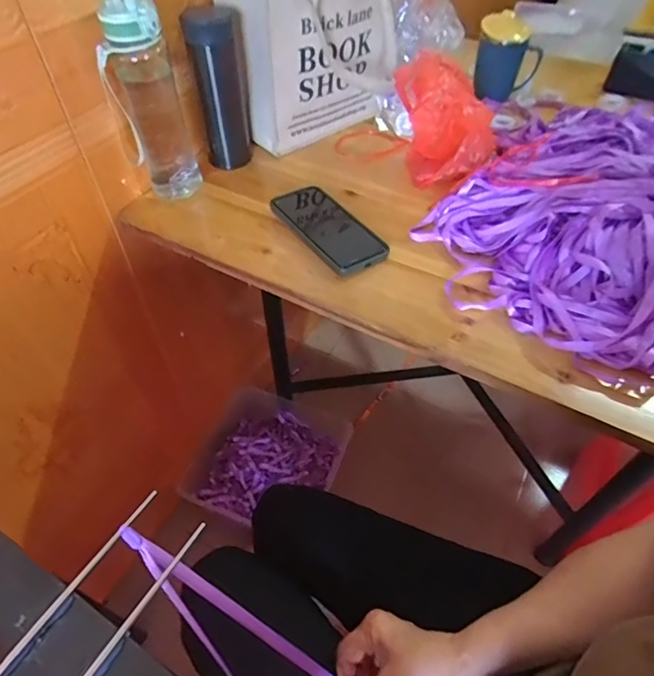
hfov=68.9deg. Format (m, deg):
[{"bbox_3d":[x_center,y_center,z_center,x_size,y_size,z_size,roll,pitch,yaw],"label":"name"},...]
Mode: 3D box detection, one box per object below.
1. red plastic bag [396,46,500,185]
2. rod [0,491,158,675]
[{"bbox_3d":[0.152,-0.285,0.639,0.076,0.138,0.145,-14,52,-12],"label":"red plastic bag"},{"bbox_3d":[-0.195,0.197,0.312,0.007,0.009,0.227,25,54,19],"label":"rod"}]

